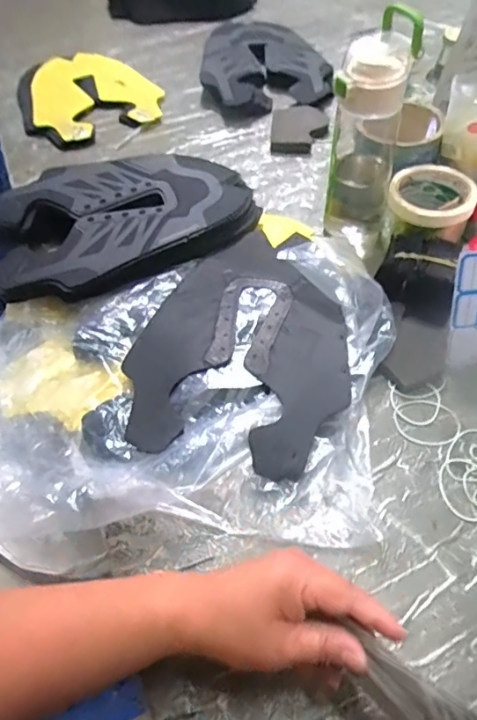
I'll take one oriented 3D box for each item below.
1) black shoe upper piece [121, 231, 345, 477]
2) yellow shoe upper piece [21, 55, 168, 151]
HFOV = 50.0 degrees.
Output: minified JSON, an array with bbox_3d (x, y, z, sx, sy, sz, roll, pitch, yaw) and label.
[{"bbox_3d":[0.008,-0.024,0.522,0.210,0.017,0.274,10,55,12],"label":"black shoe upper piece"},{"bbox_3d":[-0.270,-0.464,0.891,0.223,0.034,0.264,-27,56,-15],"label":"yellow shoe upper piece"}]

